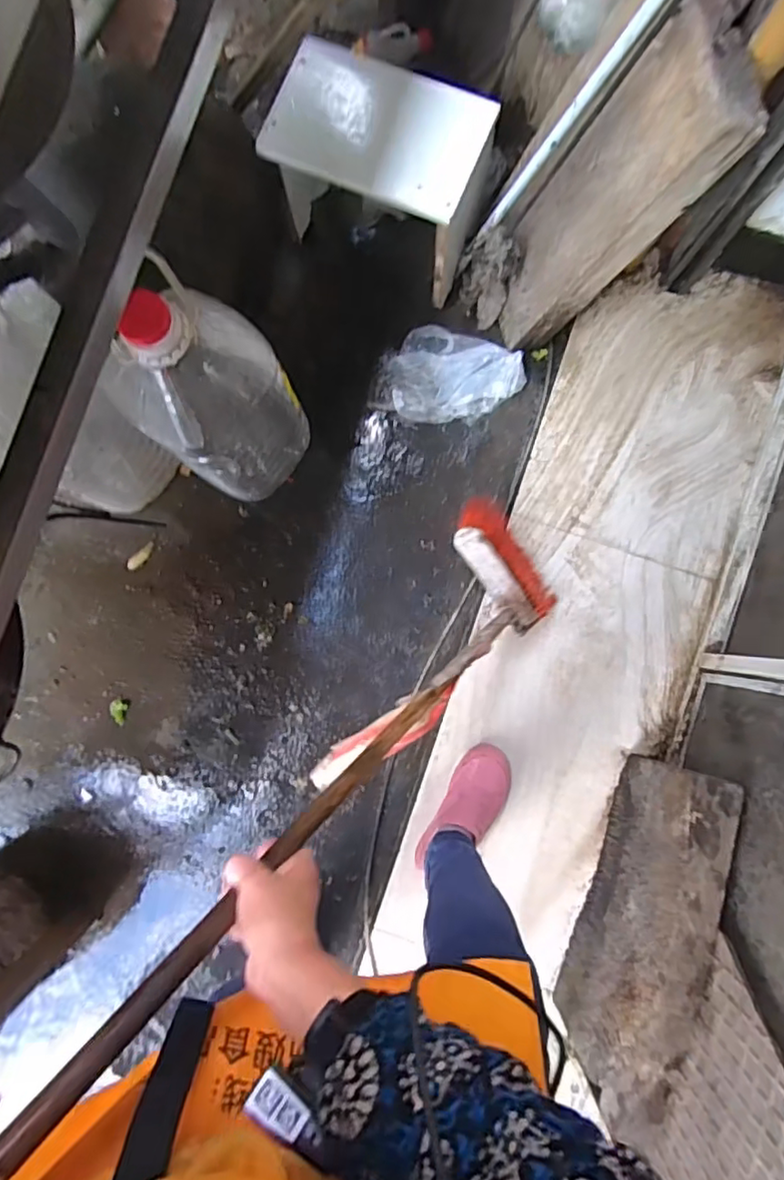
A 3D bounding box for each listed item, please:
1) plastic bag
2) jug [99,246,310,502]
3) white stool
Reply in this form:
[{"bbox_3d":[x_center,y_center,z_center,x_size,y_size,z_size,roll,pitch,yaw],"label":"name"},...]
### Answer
[{"bbox_3d":[0.106,-0.403,1.130,0.269,0.036,0.170,13,87,4],"label":"plastic bag"},{"bbox_3d":[-0.270,-0.295,0.936,0.217,0.443,0.179,-43,86,-2],"label":"jug"},{"bbox_3d":[-0.012,-0.711,1.046,0.331,0.247,0.217,28,87,3],"label":"white stool"}]

